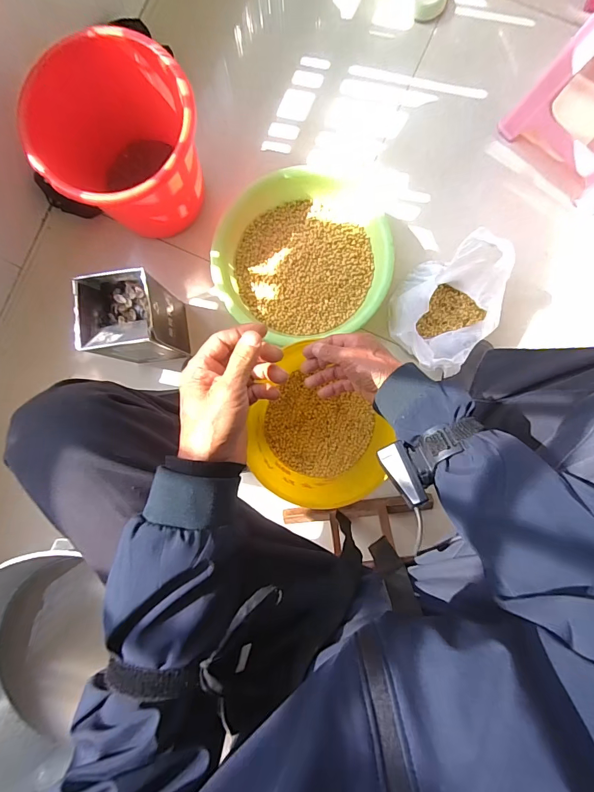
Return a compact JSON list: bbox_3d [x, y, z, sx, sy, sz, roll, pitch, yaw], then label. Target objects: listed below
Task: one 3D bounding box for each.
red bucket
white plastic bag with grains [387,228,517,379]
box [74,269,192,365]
[{"bbox_3d":[-0.298,-0.441,0.713,0.240,0.251,0.263,0,88,2],"label":"red bucket"},{"bbox_3d":[0.279,-0.168,0.724,0.184,0.147,0.230,44,90,2],"label":"white plastic bag with grains"},{"bbox_3d":[-0.300,-0.144,0.728,0.131,0.192,0.136,-3,88,2],"label":"box"}]

